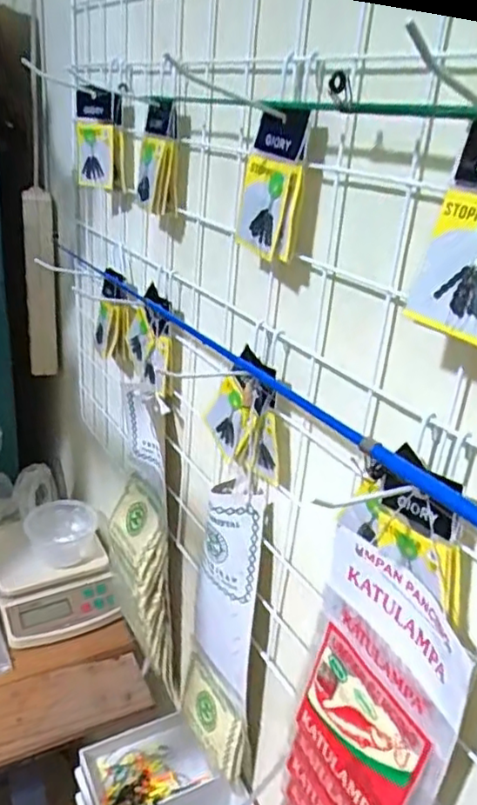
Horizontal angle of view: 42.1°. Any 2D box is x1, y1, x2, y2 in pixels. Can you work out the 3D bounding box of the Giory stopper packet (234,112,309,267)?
[{"bbox_3d":[0.021,-0.139,0.398,0.011,0.090,0.049,-14,34,-38],"label":"Giory stopper packet"}]

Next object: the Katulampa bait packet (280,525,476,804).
[{"bbox_3d":[0.082,0.255,0.426,0.033,0.335,0.111,-10,29,-30],"label":"Katulampa bait packet"}]

